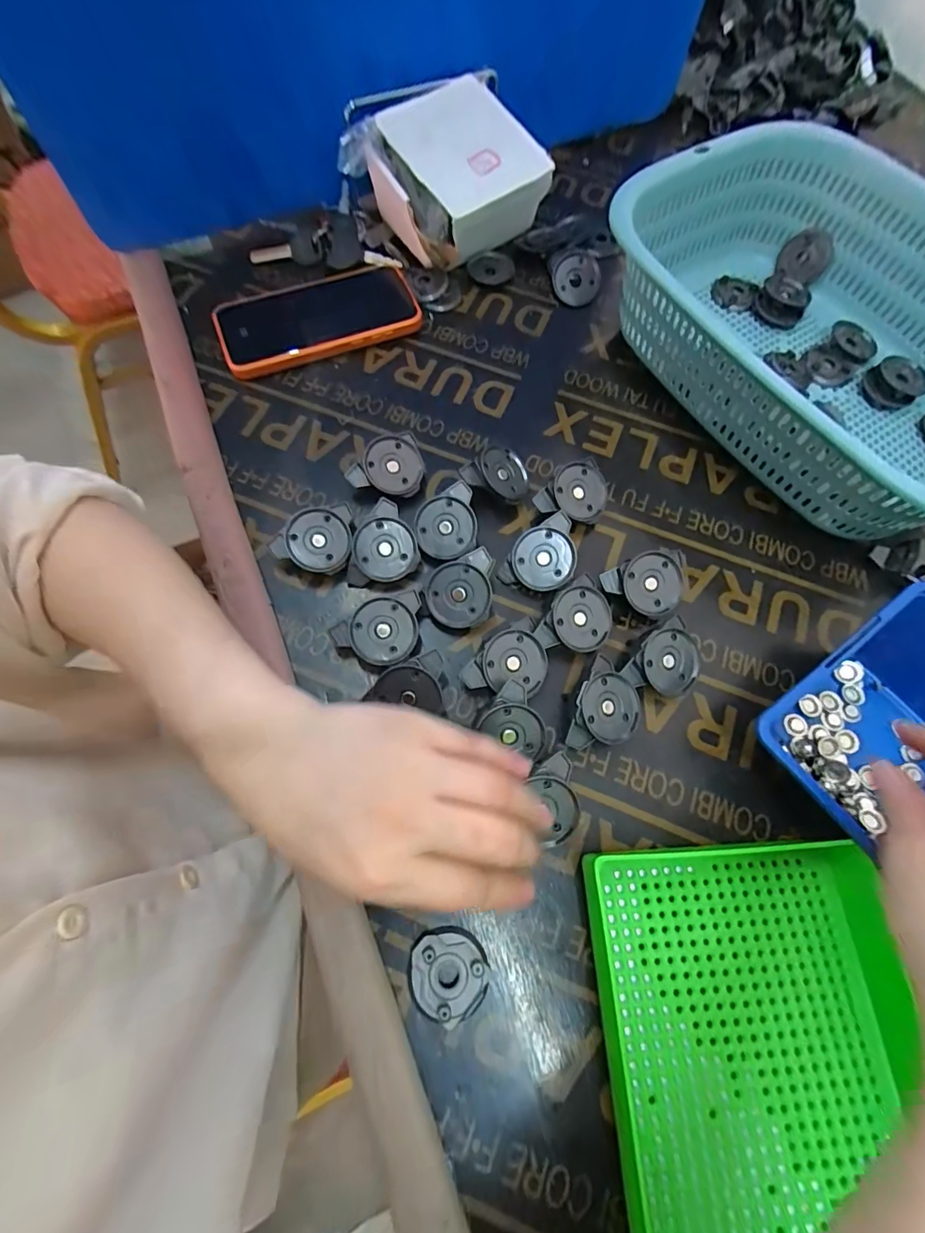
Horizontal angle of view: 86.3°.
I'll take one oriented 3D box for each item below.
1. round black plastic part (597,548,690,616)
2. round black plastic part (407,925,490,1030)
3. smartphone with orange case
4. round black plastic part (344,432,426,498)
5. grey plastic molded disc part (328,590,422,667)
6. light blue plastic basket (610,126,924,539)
[{"bbox_3d":[0.127,-0.022,0.337,0.057,0.015,0.044,-27,94,-3],"label":"round black plastic part"},{"bbox_3d":[-0.007,0.190,0.262,0.041,0.005,0.044,1,70,-1],"label":"round black plastic part"},{"bbox_3d":[-0.122,-0.255,0.422,0.167,0.015,0.086,-20,72,-9],"label":"smartphone with orange case"},{"bbox_3d":[-0.056,-0.107,0.364,0.054,0.026,0.044,-18,71,-8],"label":"round black plastic part"},{"bbox_3d":[-0.053,0.011,0.319,0.057,0.016,0.040,-19,89,-1],"label":"grey plastic molded disc part"},{"bbox_3d":[0.276,-0.206,0.373,0.226,0.093,0.334,-27,73,-11],"label":"light blue plastic basket"}]

